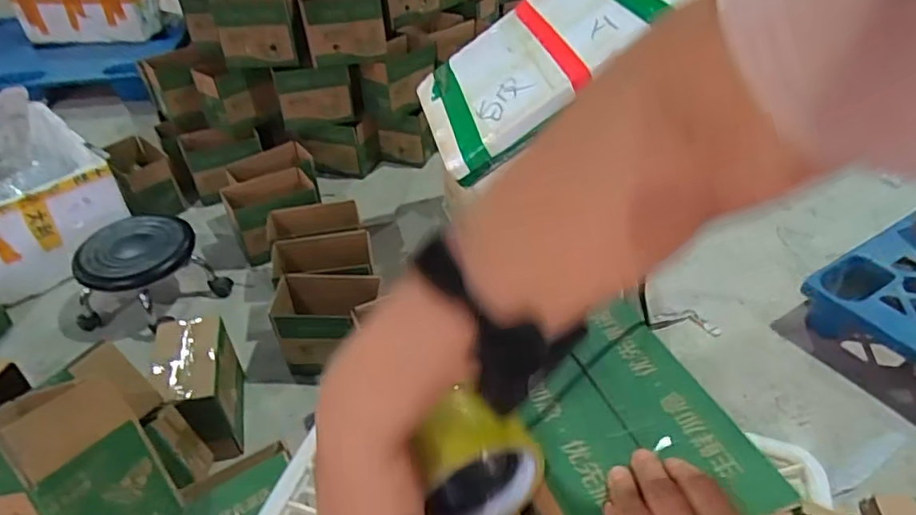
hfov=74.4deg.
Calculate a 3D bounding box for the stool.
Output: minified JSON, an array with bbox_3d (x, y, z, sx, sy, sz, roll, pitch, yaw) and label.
[{"bbox_3d":[-0.858,0.052,1.647,0.365,0.190,0.319,-28,45,-28],"label":"stool"}]

